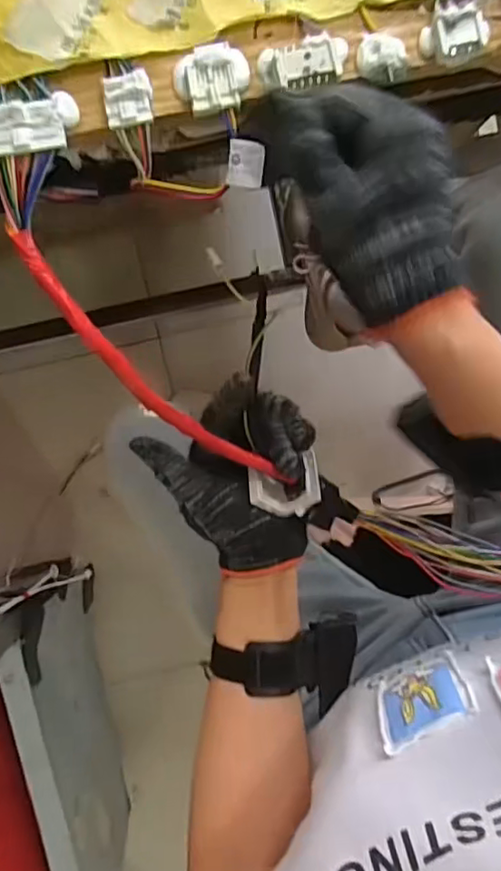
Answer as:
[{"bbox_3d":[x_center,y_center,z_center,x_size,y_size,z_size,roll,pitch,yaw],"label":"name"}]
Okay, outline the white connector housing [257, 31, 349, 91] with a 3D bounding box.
[{"bbox_3d":[0.026,-0.179,0.282,0.043,0.007,0.022,-9,91,-3],"label":"white connector housing"}]

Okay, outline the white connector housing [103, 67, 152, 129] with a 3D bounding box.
[{"bbox_3d":[-0.058,-0.158,0.279,0.021,0.007,0.026,-6,93,-3],"label":"white connector housing"}]

